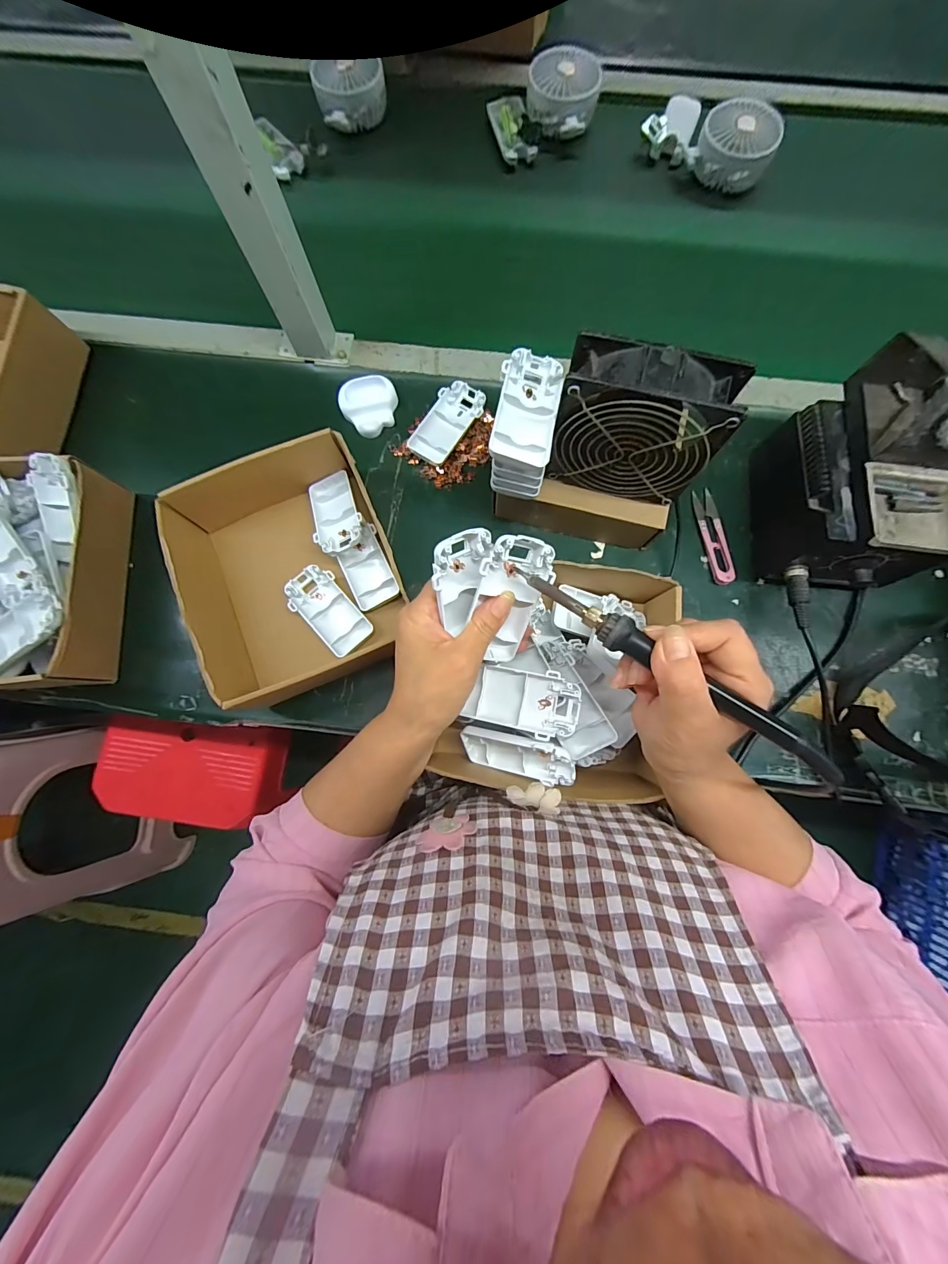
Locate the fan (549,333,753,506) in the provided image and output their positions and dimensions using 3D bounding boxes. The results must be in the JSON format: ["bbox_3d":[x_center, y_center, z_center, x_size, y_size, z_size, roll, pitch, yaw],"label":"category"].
[{"bbox_3d":[0.124,-0.160,0.320,0.114,0.113,0.042,16,81,3],"label":"fan"}]

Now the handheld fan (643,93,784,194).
[{"bbox_3d":[0.293,-0.611,0.498,0.155,0.051,0.097,44,84,7],"label":"handheld fan"}]

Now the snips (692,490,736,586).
[{"bbox_3d":[0.249,-0.100,0.417,0.022,0.012,0.104,-6,81,0],"label":"snips"}]

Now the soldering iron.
[{"bbox_3d":[0.113,0.019,0.238,0.204,0.013,0.019,35,82,14],"label":"soldering iron"}]

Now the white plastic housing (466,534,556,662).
[{"bbox_3d":[0.027,-0.021,0.283,0.050,0.024,0.096,5,124,2],"label":"white plastic housing"}]

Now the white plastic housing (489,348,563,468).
[{"bbox_3d":[0.041,-0.171,0.312,0.045,0.017,0.094,9,81,2],"label":"white plastic housing"}]

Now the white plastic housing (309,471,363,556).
[{"bbox_3d":[-0.140,-0.120,0.410,0.046,0.019,0.098,-19,63,-2],"label":"white plastic housing"}]

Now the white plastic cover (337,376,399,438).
[{"bbox_3d":[-0.114,-0.251,0.447,0.059,0.019,0.062,-31,81,-4],"label":"white plastic cover"}]

